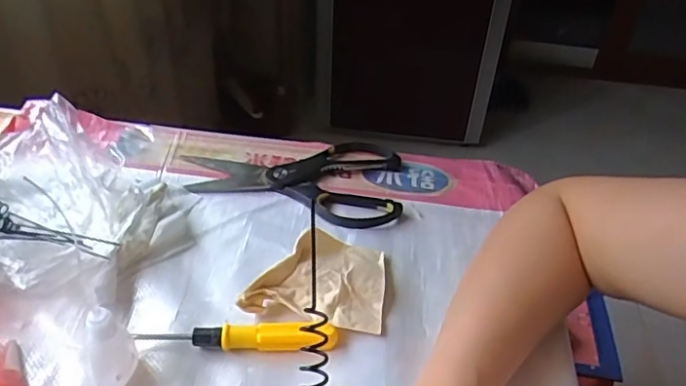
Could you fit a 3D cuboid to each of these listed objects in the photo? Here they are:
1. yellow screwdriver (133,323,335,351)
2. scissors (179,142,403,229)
[{"bbox_3d":[-0.074,0.100,0.405,0.138,0.015,0.019,4,40,1],"label":"yellow screwdriver"},{"bbox_3d":[-0.047,-0.016,0.553,0.202,0.012,0.123,4,40,1],"label":"scissors"}]

